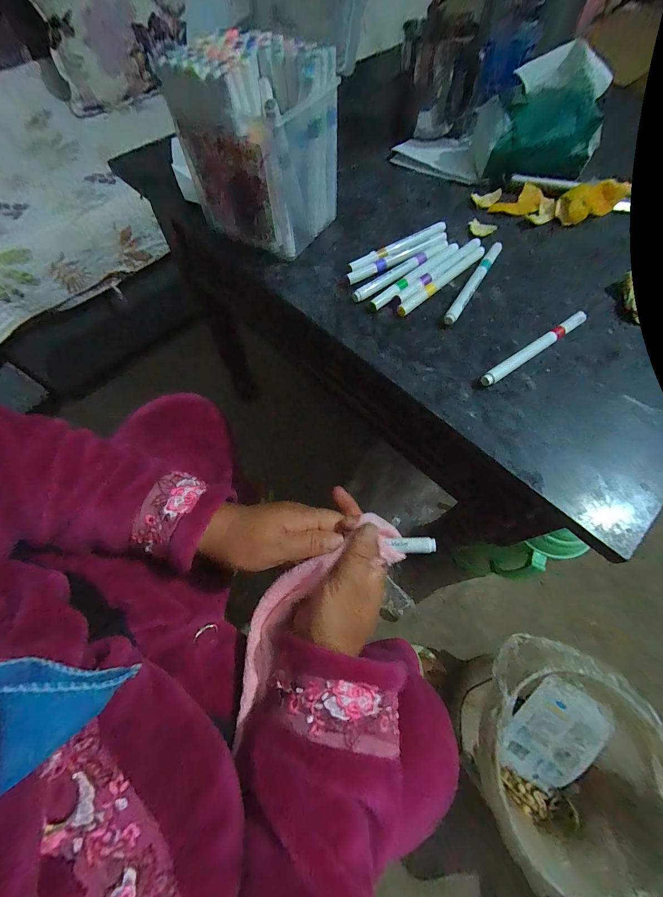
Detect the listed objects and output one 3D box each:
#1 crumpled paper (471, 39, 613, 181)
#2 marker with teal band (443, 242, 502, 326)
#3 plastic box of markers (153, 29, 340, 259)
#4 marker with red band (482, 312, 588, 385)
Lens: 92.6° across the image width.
[{"bbox_3d":[0.260,-0.406,0.397,0.143,0.097,0.080,7,66,5],"label":"crumpled paper"},{"bbox_3d":[0.154,-0.179,0.340,0.012,0.011,0.135,30,70,14],"label":"marker with teal band"},{"bbox_3d":[-0.075,-0.309,0.337,0.138,0.143,0.107,32,70,15],"label":"plastic box of markers"},{"bbox_3d":[0.194,-0.096,0.302,0.136,0.012,0.011,-33,69,-12],"label":"marker with red band"}]

